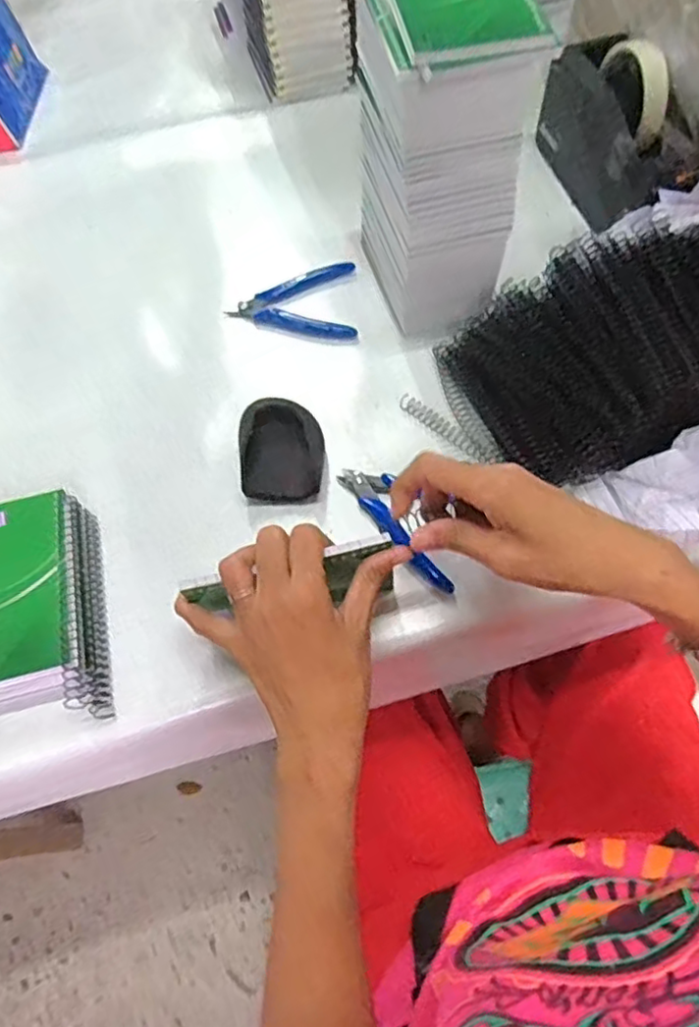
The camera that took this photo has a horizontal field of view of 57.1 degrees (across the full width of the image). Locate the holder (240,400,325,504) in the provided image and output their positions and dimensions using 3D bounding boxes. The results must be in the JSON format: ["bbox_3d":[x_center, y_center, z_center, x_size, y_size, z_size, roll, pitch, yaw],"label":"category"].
[{"bbox_3d":[-0.053,-0.049,0.511,0.063,0.027,0.087,-8,63,0],"label":"holder"}]

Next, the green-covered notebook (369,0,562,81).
[{"bbox_3d":[0.062,-0.321,0.396,0.090,0.020,0.129,-11,63,-2],"label":"green-covered notebook"}]

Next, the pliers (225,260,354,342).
[{"bbox_3d":[-0.046,-0.200,0.590,0.113,0.010,0.087,7,64,7],"label":"pliers"}]

